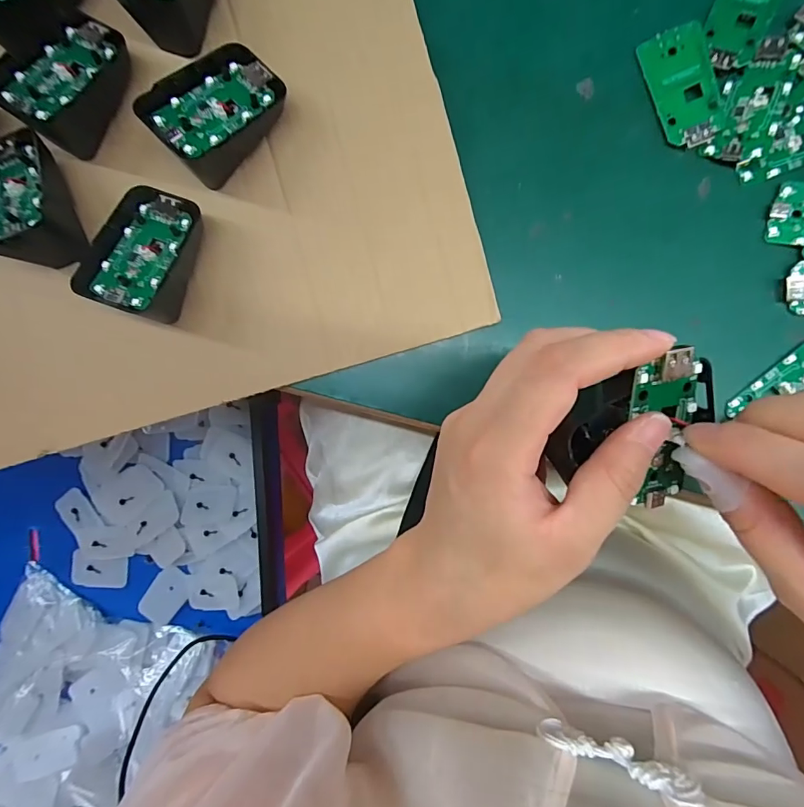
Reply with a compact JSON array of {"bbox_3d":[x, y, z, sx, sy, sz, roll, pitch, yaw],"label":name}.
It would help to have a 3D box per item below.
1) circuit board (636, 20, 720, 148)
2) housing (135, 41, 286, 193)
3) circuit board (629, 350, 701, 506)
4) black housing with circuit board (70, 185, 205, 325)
[{"bbox_3d":[0.153,-0.172,0.241,0.031,0.007,0.062,-20,88,3],"label":"circuit board"},{"bbox_3d":[-0.096,-0.155,0.239,0.048,0.037,0.069,41,92,3],"label":"housing"},{"bbox_3d":[0.101,0.010,0.171,0.028,0.009,0.063,-9,111,3],"label":"circuit board"},{"bbox_3d":[-0.138,-0.082,0.244,0.043,0.037,0.068,20,90,4],"label":"black housing with circuit board"}]

